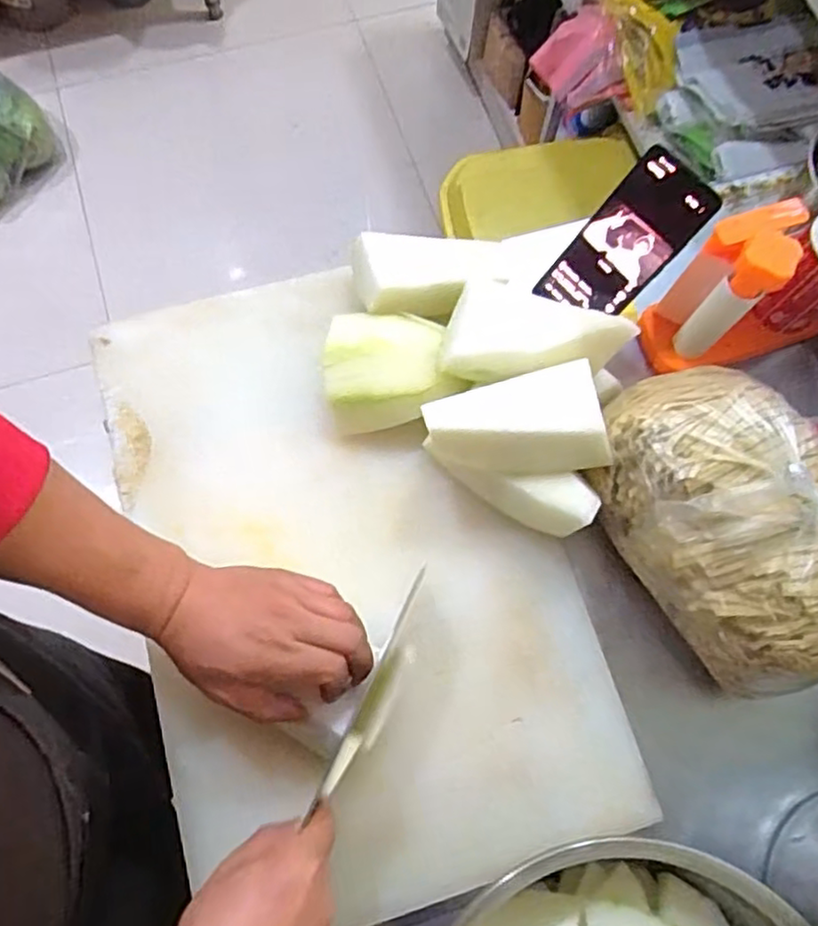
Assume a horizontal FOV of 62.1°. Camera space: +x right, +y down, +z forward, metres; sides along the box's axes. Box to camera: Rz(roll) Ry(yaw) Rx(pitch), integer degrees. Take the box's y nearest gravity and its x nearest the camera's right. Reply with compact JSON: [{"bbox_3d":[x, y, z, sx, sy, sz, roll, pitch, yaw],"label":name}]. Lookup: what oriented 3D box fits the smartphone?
[{"bbox_3d":[0.184,-0.185,0.580,0.075,0.145,0.017,45,32,6],"label":"smartphone"}]

